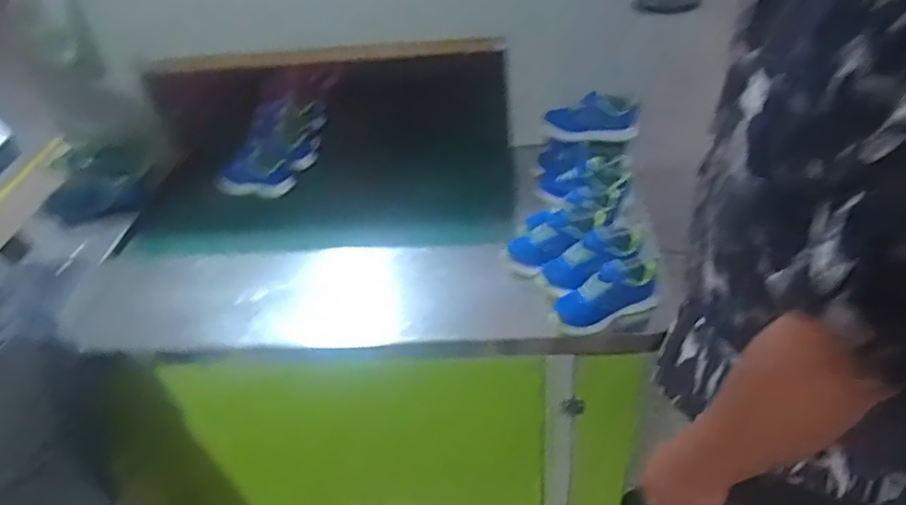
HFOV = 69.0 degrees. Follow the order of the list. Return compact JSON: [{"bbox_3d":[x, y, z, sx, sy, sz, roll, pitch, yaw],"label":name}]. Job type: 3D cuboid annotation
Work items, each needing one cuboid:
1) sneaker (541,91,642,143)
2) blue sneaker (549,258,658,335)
[{"bbox_3d":[0.269,-0.258,1.284,0.182,0.073,0.074,0,36,28],"label":"sneaker"},{"bbox_3d":[0.238,0.061,1.008,0.178,0.083,0.065,-17,39,-14],"label":"blue sneaker"}]

